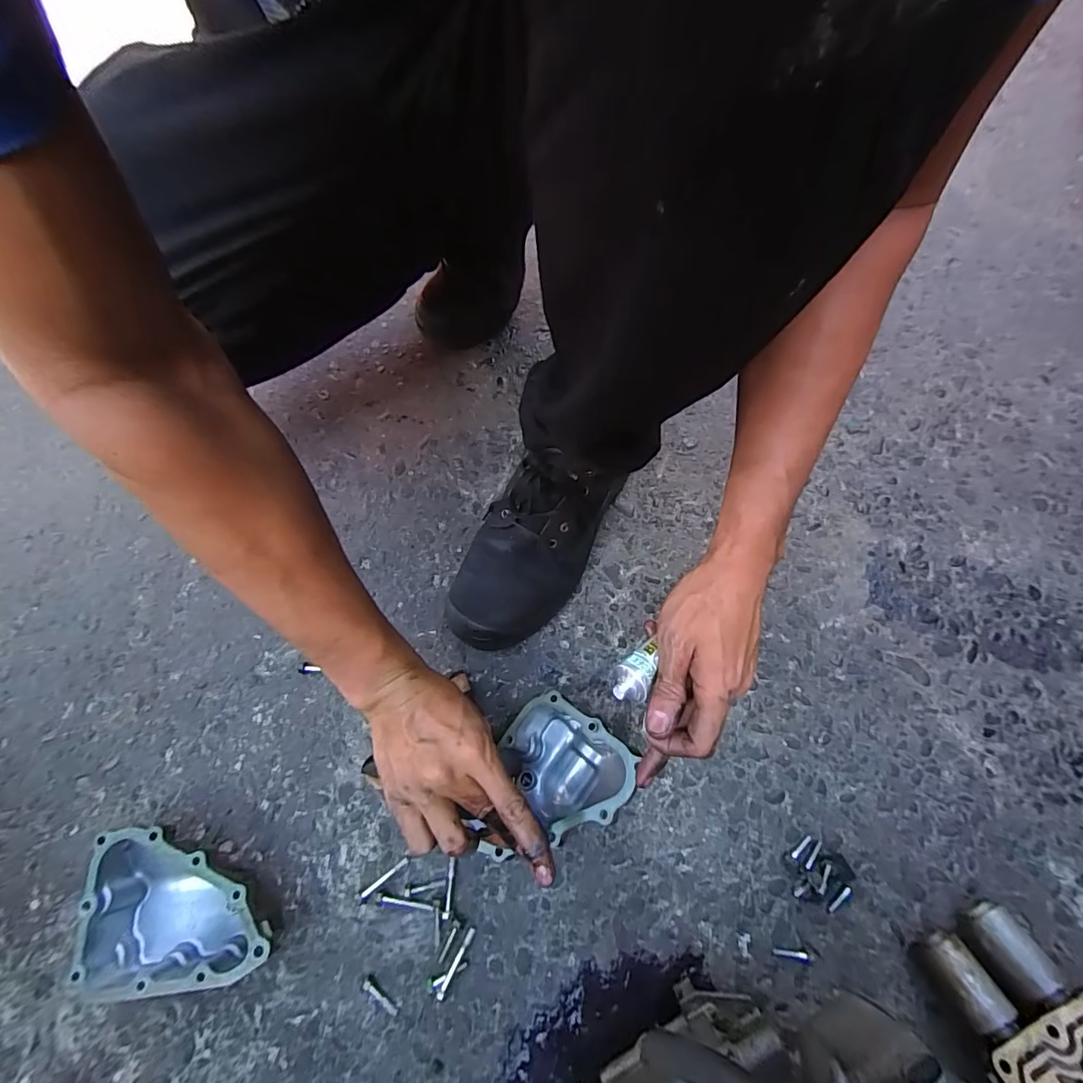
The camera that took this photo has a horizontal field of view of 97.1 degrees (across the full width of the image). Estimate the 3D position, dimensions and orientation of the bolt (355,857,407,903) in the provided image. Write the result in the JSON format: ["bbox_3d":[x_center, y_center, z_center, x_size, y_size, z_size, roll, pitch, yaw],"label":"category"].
[{"bbox_3d":[-0.142,0.301,0.424,0.053,0.007,0.008,-33,73,-10],"label":"bolt"}]

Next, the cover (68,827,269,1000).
[{"bbox_3d":[-0.293,0.297,0.404,0.142,0.056,0.115,-10,70,-3],"label":"cover"}]

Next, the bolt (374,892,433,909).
[{"bbox_3d":[-0.121,0.317,0.418,0.051,0.007,0.010,9,71,4],"label":"bolt"}]

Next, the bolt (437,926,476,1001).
[{"bbox_3d":[-0.072,0.353,0.401,0.006,0.007,0.051,28,58,10],"label":"bolt"}]

